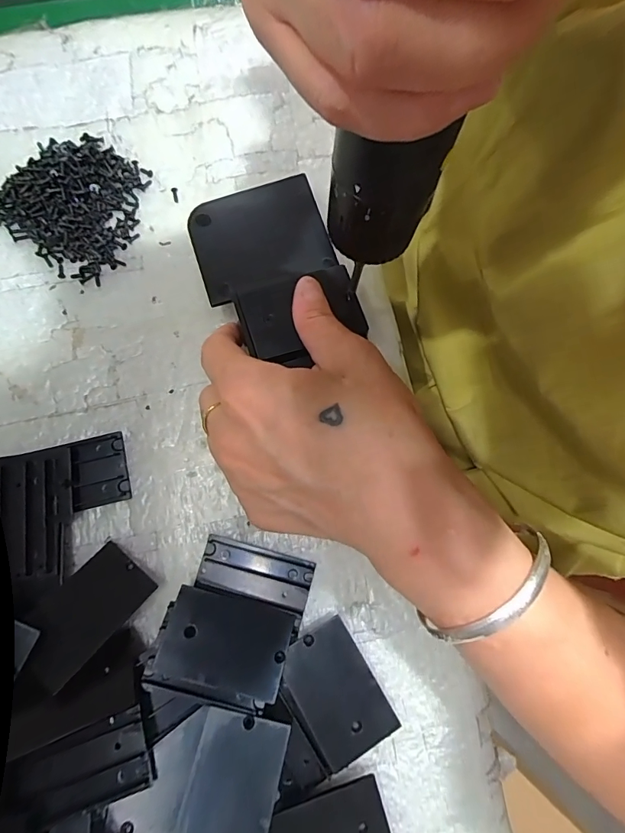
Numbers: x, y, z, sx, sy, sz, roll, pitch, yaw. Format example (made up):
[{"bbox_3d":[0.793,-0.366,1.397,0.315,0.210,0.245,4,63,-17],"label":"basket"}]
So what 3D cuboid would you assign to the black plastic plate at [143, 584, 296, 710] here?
[{"bbox_3d":[-0.041,0.104,0.193,0.056,0.004,0.040,16,61,-5],"label":"black plastic plate"}]

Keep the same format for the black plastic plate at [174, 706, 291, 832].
[{"bbox_3d":[-0.033,0.154,0.172,0.036,0.007,0.056,12,65,5],"label":"black plastic plate"}]

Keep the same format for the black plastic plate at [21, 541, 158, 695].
[{"bbox_3d":[-0.104,0.088,0.194,0.035,0.004,0.054,32,58,20],"label":"black plastic plate"}]

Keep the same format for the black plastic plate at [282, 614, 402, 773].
[{"bbox_3d":[0.011,0.126,0.196,0.035,0.010,0.054,-30,80,-6],"label":"black plastic plate"}]

